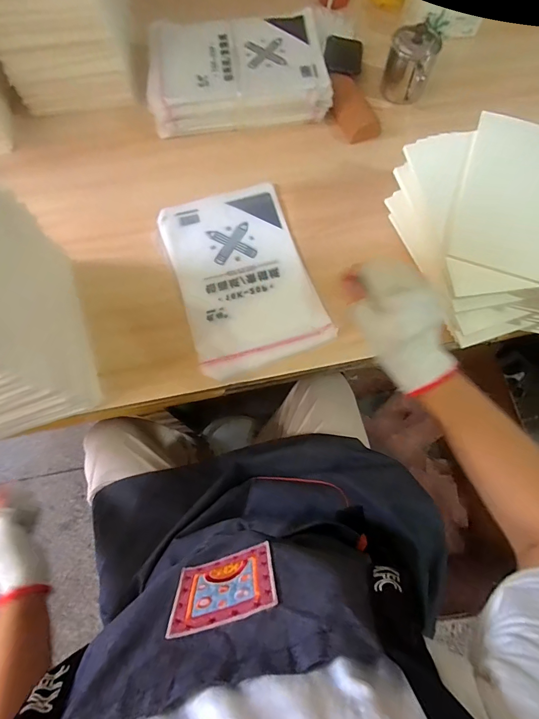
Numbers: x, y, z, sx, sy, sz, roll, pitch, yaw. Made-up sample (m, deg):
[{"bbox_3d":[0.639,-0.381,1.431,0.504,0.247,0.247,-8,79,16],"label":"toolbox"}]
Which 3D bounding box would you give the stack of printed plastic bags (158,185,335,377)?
[{"bbox_3d":[-0.048,-0.144,0.631,0.211,0.009,0.330,-19,73,-6],"label":"stack of printed plastic bags"}]

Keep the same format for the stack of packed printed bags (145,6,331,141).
[{"bbox_3d":[-0.062,-0.540,0.726,0.328,0.090,0.221,-8,72,-2],"label":"stack of packed printed bags"}]

